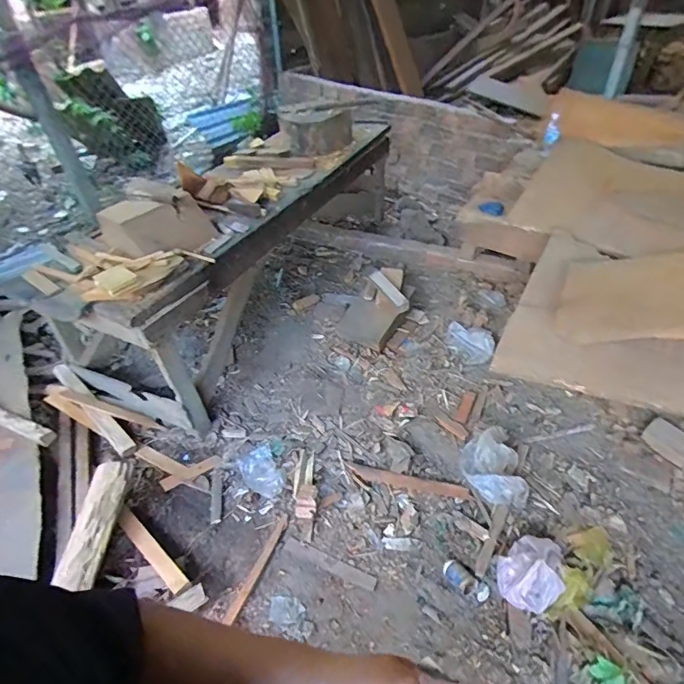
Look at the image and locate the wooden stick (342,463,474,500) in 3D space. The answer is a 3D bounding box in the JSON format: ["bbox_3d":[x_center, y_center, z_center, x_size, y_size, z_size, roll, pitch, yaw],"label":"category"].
[{"bbox_3d":[0.251,0.531,1.708,0.458,0.020,0.069,7,43,11],"label":"wooden stick"}]

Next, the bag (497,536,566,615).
[{"bbox_3d":[0.591,0.706,1.392,0.233,0.092,0.178,-31,49,-27],"label":"bag"}]

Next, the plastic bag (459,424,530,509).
[{"bbox_3d":[0.558,0.466,1.662,0.208,0.095,0.291,-10,43,-8],"label":"plastic bag"}]

